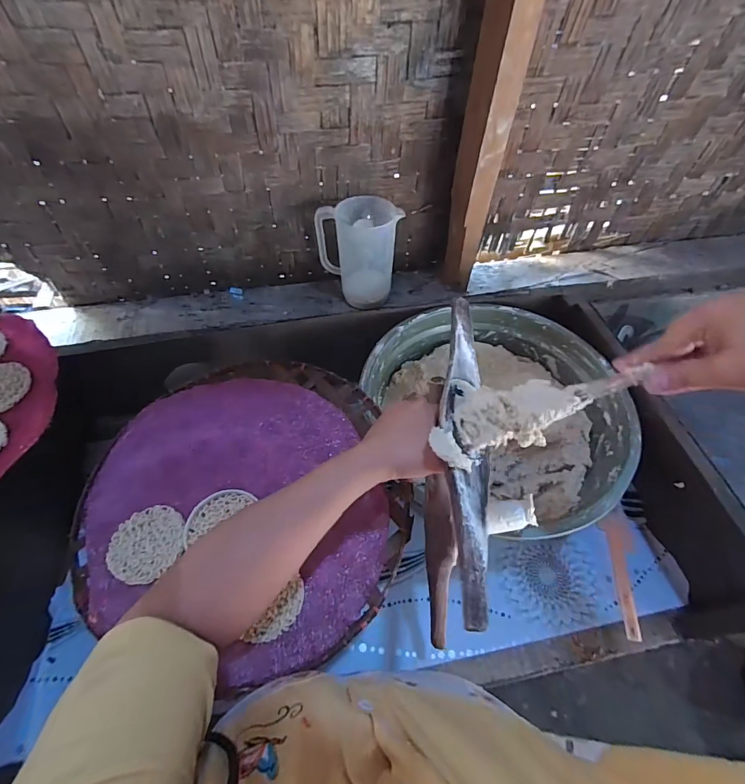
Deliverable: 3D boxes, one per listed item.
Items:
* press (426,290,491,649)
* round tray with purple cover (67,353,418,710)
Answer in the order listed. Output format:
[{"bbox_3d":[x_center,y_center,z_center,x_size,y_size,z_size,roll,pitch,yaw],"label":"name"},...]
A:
[{"bbox_3d":[0.075,0.033,0.340,0.050,0.035,0.305,8,54,4],"label":"press"},{"bbox_3d":[-0.145,0.111,0.489,0.378,0.022,0.352,1,55,-1],"label":"round tray with purple cover"}]

